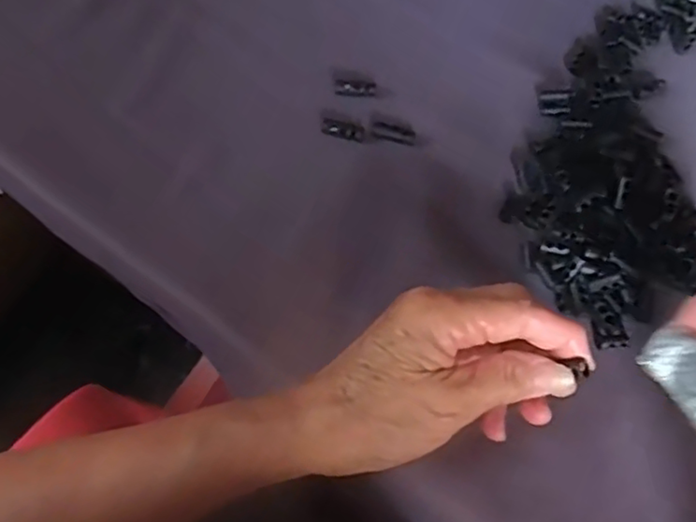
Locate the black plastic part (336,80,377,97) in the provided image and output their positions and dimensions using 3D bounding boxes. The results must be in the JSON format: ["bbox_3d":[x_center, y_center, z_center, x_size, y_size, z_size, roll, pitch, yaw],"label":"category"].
[{"bbox_3d":[0.005,-0.104,0.382,0.024,0.005,0.009,6,68,3],"label":"black plastic part"}]

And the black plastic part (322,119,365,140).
[{"bbox_3d":[-0.002,-0.077,0.370,0.025,0.007,0.008,13,69,6],"label":"black plastic part"}]

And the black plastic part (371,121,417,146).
[{"bbox_3d":[0.027,-0.076,0.371,0.026,0.004,0.011,13,69,6],"label":"black plastic part"}]

